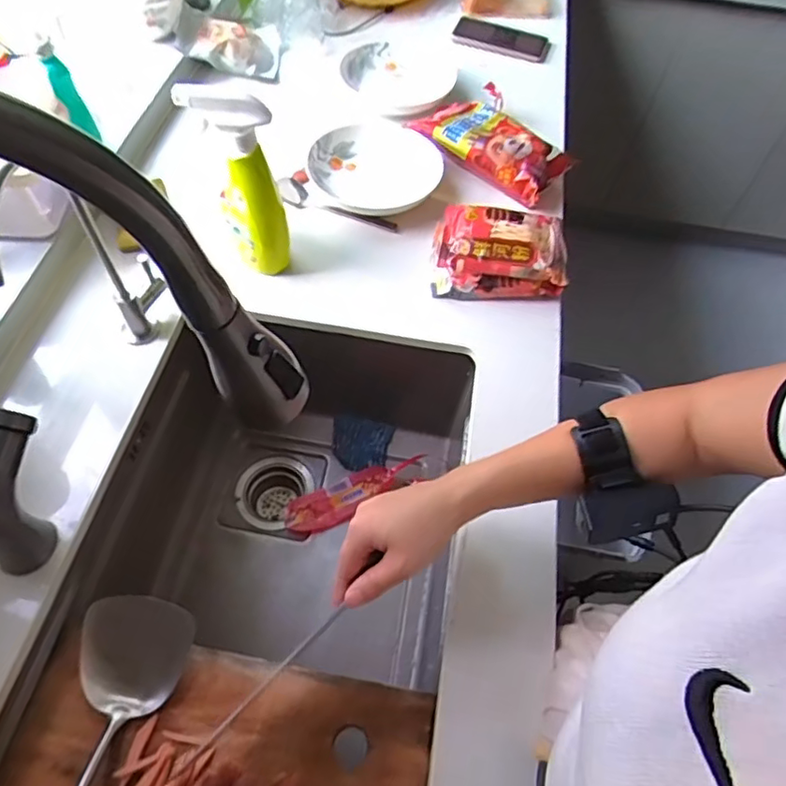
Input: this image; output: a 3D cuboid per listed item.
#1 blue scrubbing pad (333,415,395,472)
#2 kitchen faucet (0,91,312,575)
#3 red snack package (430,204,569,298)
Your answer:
[{"bbox_3d":[-0.047,0.073,0.823,0.082,0.020,0.072,13,58,4],"label":"blue scrubbing pad"},{"bbox_3d":[-0.195,-0.016,0.362,0.265,0.395,0.078,-7,58,-8],"label":"kitchen faucet"},{"bbox_3d":[0.131,-0.172,0.726,0.158,0.053,0.119,4,57,-2],"label":"red snack package"}]

